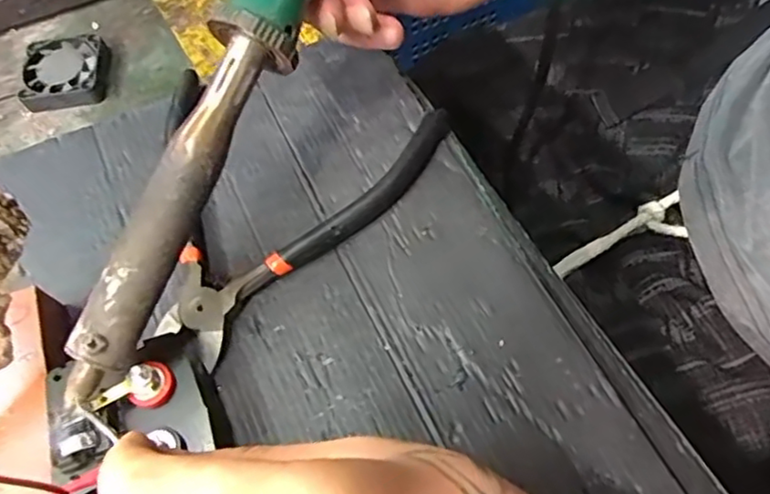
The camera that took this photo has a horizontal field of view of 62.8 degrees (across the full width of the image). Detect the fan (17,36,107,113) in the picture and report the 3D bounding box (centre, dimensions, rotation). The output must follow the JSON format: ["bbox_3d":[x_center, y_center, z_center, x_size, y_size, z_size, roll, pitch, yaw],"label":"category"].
[{"bbox_3d":[-0.167,-0.091,0.329,0.041,0.010,0.039,-9,62,0],"label":"fan"}]

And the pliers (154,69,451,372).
[{"bbox_3d":[-0.049,-0.014,0.275,0.130,0.013,0.132,9,63,9],"label":"pliers"}]

